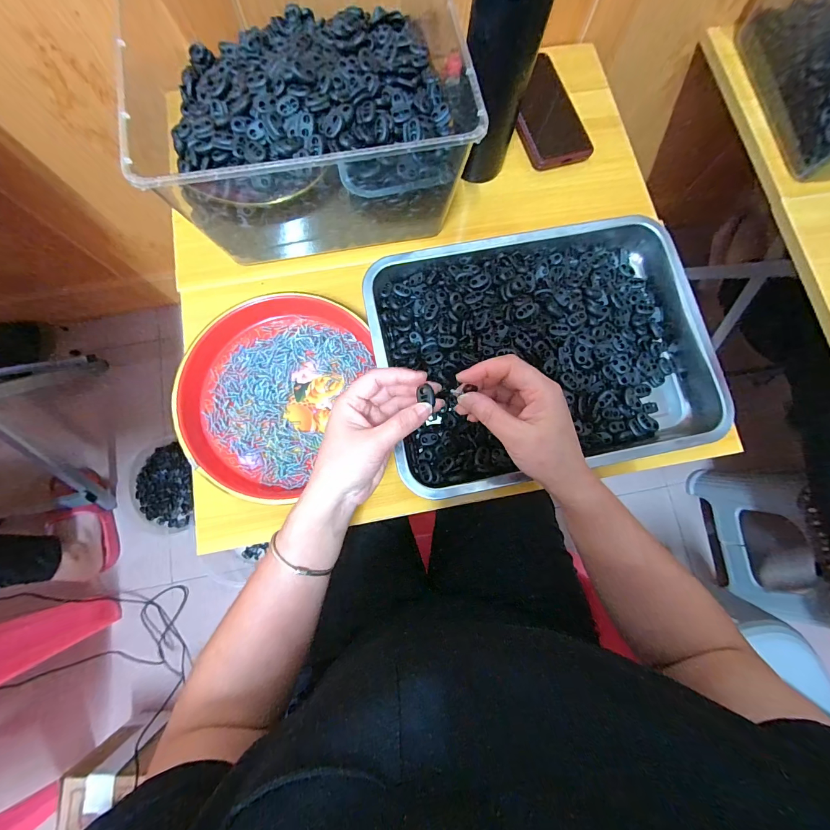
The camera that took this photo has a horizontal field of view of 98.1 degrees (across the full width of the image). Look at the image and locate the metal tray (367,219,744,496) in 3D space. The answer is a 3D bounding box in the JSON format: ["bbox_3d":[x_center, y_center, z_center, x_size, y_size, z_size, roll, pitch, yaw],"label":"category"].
[{"bbox_3d":[0.136,-0.073,0.384,0.343,0.057,0.263,-11,80,-3],"label":"metal tray"}]

